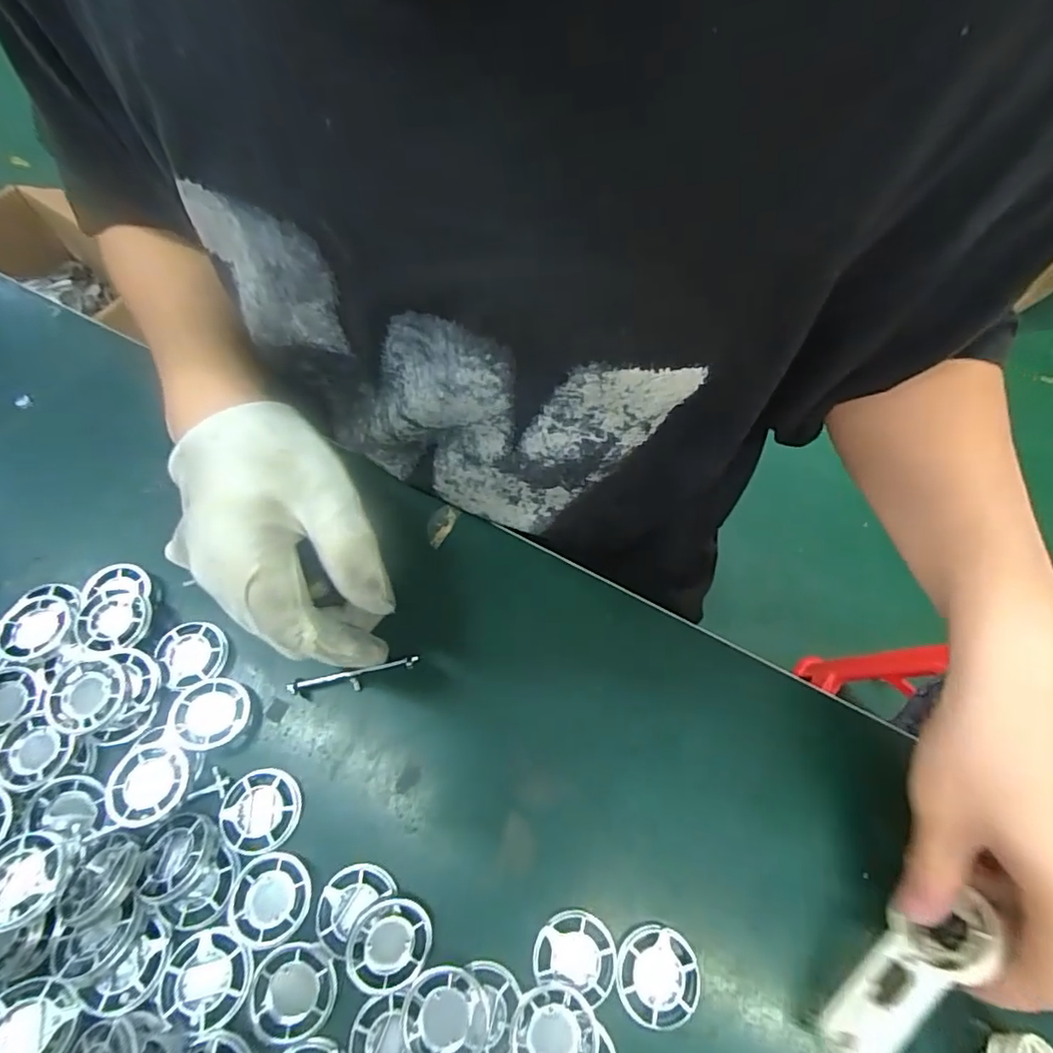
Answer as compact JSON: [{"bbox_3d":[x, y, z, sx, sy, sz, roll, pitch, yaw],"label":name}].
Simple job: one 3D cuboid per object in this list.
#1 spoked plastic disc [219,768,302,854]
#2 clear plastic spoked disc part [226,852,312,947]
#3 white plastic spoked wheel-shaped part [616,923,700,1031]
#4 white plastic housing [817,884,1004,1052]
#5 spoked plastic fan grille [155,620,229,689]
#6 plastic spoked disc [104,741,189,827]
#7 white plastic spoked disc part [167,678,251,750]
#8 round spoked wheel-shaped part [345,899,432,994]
[{"bbox_3d":[-0.137,0.147,0.292,0.038,0.006,0.038,-7,66,-4],"label":"spoked plastic disc"},{"bbox_3d":[-0.125,0.180,0.273,0.037,0.004,0.037,0,66,-1],"label":"clear plastic spoked disc part"},{"bbox_3d":[0.062,0.213,0.268,0.038,0.004,0.038,11,66,4],"label":"white plastic spoked wheel-shaped part"},{"bbox_3d":[0.167,0.199,0.251,0.089,0.022,0.026,-44,73,0],"label":"white plastic housing"},{"bbox_3d":[-0.191,0.072,0.323,0.034,0.009,0.038,-21,68,-10],"label":"spoked plastic fan grille"},{"bbox_3d":[-0.194,0.131,0.290,0.038,0.012,0.038,0,66,-1],"label":"plastic spoked disc"},{"bbox_3d":[-0.172,0.101,0.307,0.038,0.005,0.036,-1,61,-21],"label":"white plastic spoked disc part"},{"bbox_3d":[-0.064,0.196,0.265,0.036,0.005,0.036,7,71,-19],"label":"round spoked wheel-shaped part"}]

